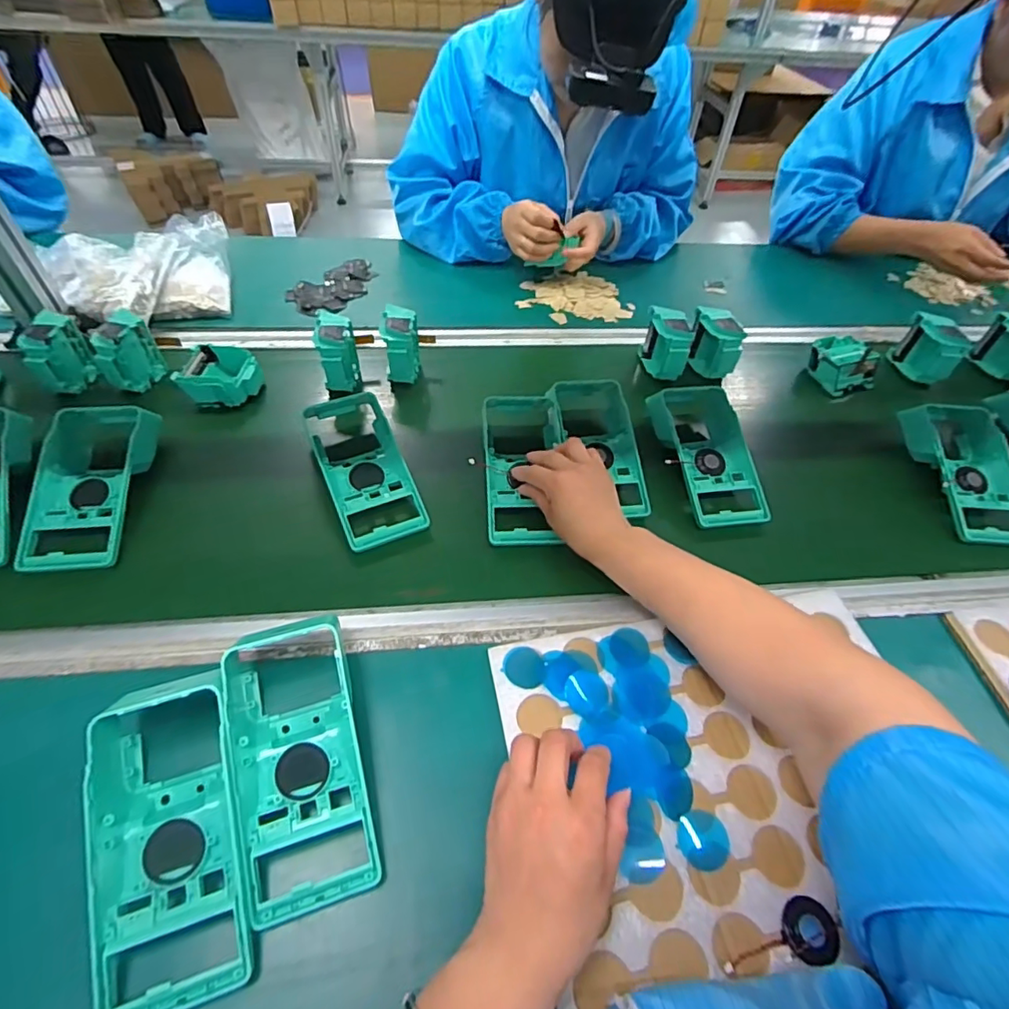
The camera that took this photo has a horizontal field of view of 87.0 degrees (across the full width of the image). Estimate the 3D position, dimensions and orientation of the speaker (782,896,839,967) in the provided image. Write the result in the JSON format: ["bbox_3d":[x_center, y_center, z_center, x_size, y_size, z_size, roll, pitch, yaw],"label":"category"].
[{"bbox_3d":[0.191,0.265,0.331,0.030,0.007,0.033,29,54,18],"label":"speaker"}]

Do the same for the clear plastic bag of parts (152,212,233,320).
[{"bbox_3d":[-0.443,-0.352,0.770,0.088,0.037,0.222,-6,65,-9],"label":"clear plastic bag of parts"}]

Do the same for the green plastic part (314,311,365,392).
[{"bbox_3d":[-0.203,-0.179,0.651,0.045,0.077,0.082,-9,52,-12],"label":"green plastic part"}]

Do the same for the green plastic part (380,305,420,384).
[{"bbox_3d":[-0.129,-0.196,0.669,0.045,0.082,0.088,-3,51,-7],"label":"green plastic part"}]

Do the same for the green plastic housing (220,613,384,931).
[{"bbox_3d":[-0.144,0.171,0.369,0.087,0.054,0.184,-12,53,-14],"label":"green plastic housing"}]

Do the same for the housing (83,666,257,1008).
[{"bbox_3d":[-0.211,0.199,0.334,0.087,0.056,0.187,-12,53,-14],"label":"housing"}]

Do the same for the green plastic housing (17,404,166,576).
[{"bbox_3d":[-0.406,-0.026,0.525,0.090,0.057,0.198,-1,51,-6],"label":"green plastic housing"}]

